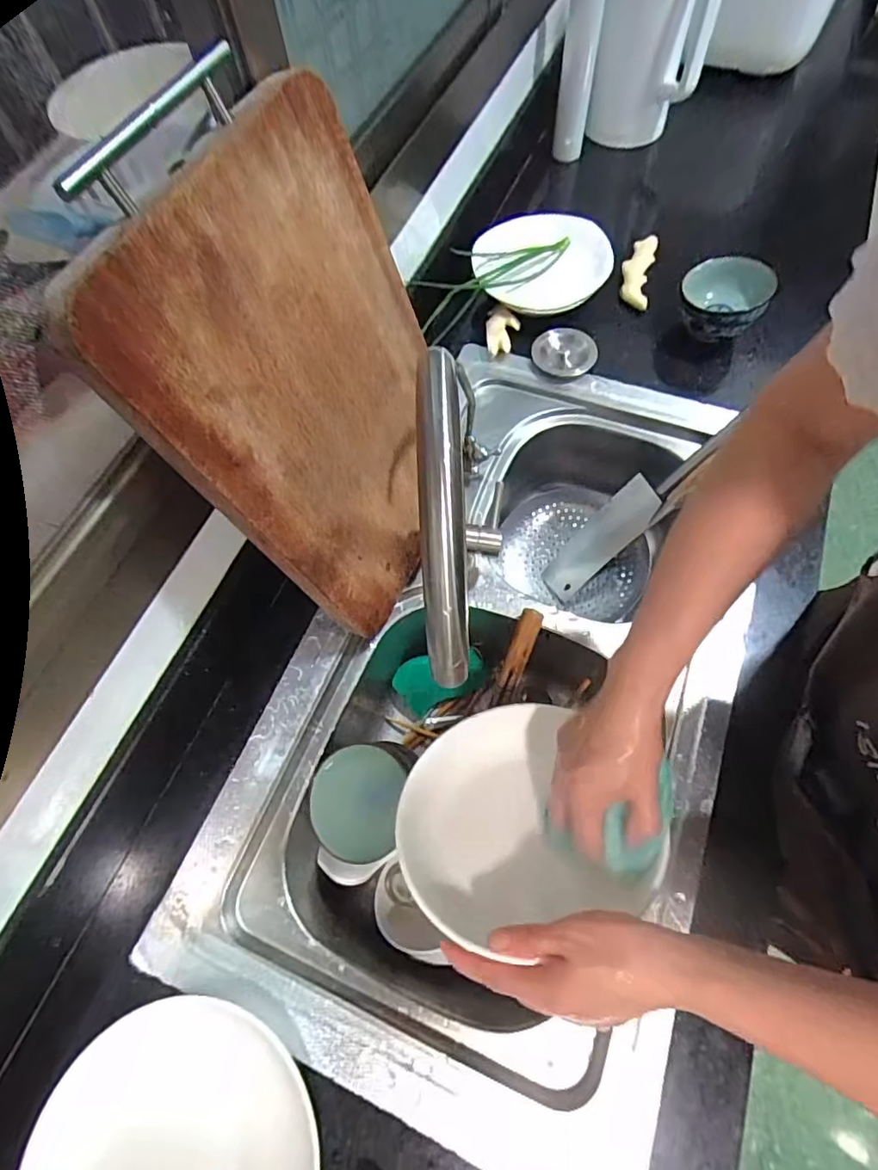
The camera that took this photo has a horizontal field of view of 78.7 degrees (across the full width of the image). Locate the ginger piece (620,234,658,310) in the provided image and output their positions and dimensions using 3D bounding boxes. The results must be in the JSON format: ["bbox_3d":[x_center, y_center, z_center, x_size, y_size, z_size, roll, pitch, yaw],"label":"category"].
[{"bbox_3d":[0.287,-0.454,0.773,0.042,0.020,0.129,13,67,8],"label":"ginger piece"}]

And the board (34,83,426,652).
[{"bbox_3d":[-0.084,-0.144,0.456,0.015,0.376,0.258,15,68,27],"label":"board"}]

